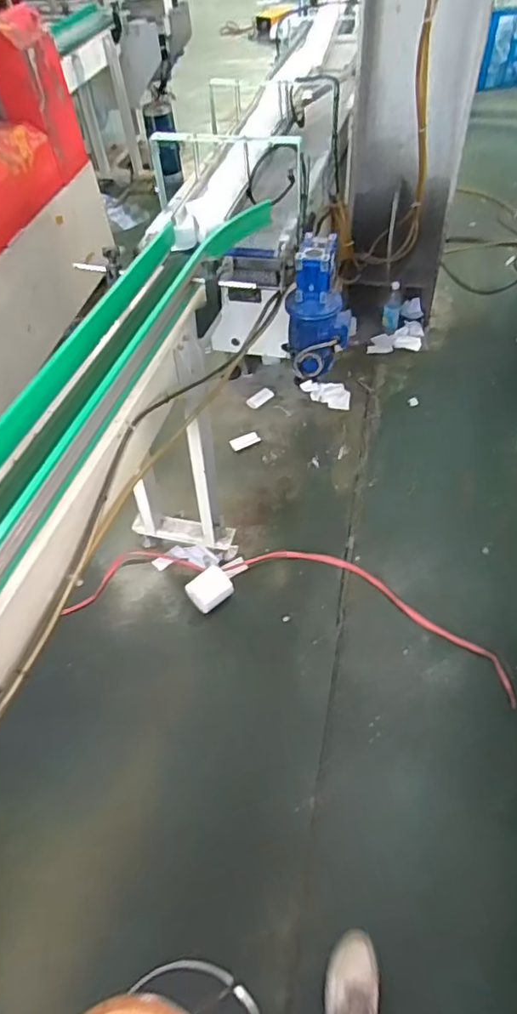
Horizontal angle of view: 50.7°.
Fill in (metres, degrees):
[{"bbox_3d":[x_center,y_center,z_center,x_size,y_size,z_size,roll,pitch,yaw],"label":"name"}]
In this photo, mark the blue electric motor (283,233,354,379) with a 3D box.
[{"bbox_3d":[0.170,-0.566,1.549,0.179,0.318,0.193,-4,52,1],"label":"blue electric motor"}]

